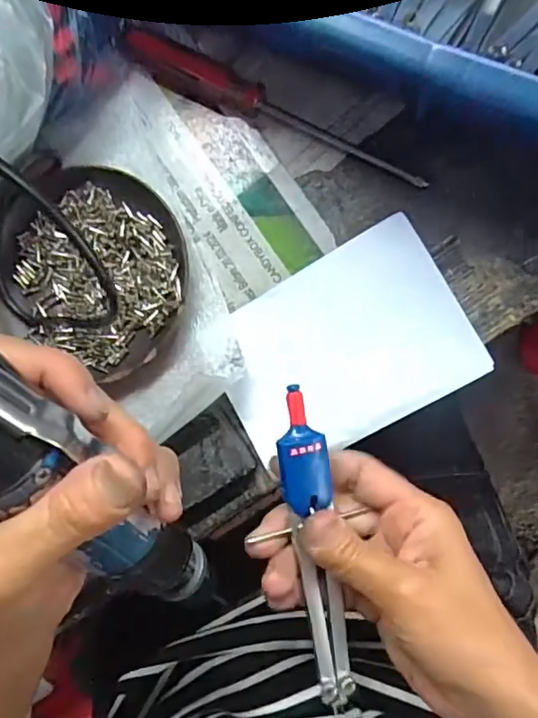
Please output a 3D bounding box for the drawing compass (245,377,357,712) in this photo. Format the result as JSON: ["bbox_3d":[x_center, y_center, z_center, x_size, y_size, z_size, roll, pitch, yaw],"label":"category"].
[{"bbox_3d":[0.021,0.088,0.257,0.020,0.011,0.148,-7,95,10],"label":"drawing compass"}]

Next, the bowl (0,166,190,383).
[{"bbox_3d":[-0.099,-0.052,0.318,0.114,0.021,0.103,24,94,9],"label":"bowl"}]

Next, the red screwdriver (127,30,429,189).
[{"bbox_3d":[0.001,-0.133,0.301,0.178,0.022,0.017,28,95,9],"label":"red screwdriver"}]

